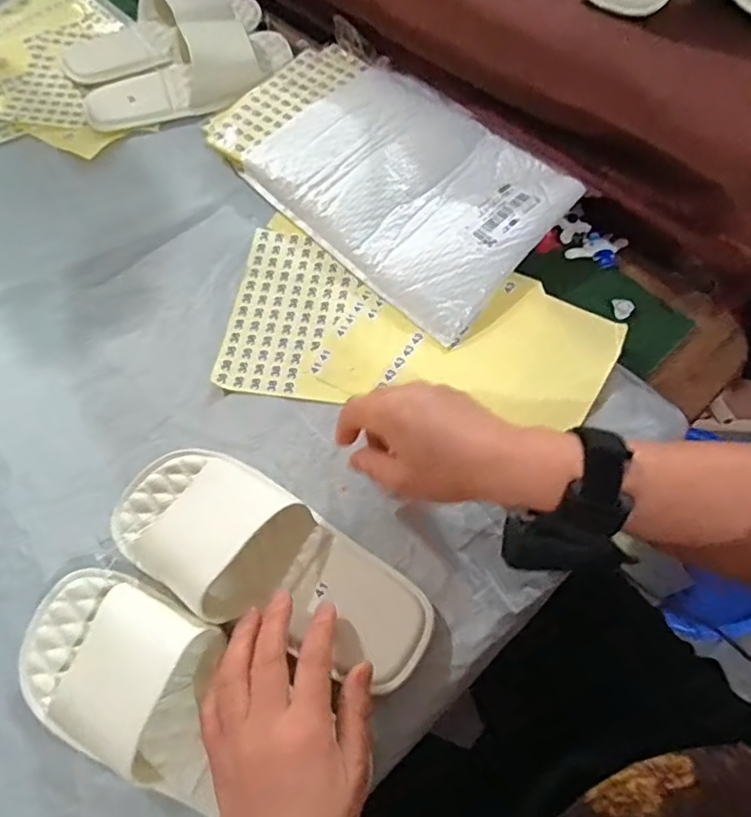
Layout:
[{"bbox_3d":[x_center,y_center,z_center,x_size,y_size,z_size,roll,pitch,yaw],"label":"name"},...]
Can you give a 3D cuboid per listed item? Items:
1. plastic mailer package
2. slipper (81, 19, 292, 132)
[{"bbox_3d":[0.031,-0.209,0.552,0.190,0.032,0.270,-41,70,-16],"label":"plastic mailer package"},{"bbox_3d":[-0.200,-0.356,0.617,0.222,0.057,0.090,-16,65,-6],"label":"slipper"}]

